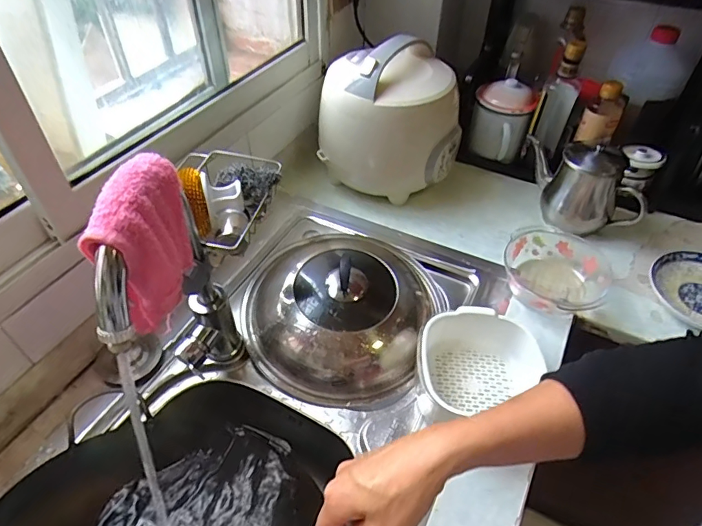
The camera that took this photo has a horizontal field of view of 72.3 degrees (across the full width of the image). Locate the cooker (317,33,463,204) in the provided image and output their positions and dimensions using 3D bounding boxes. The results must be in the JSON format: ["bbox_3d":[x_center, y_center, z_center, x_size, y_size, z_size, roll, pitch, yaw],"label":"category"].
[{"bbox_3d":[0.078,-0.265,0.883,0.235,0.227,0.207,10,47,8],"label":"cooker"}]

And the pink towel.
[{"bbox_3d":[-0.175,-0.018,0.412,0.064,0.117,0.106,-4,46,-5],"label":"pink towel"}]

